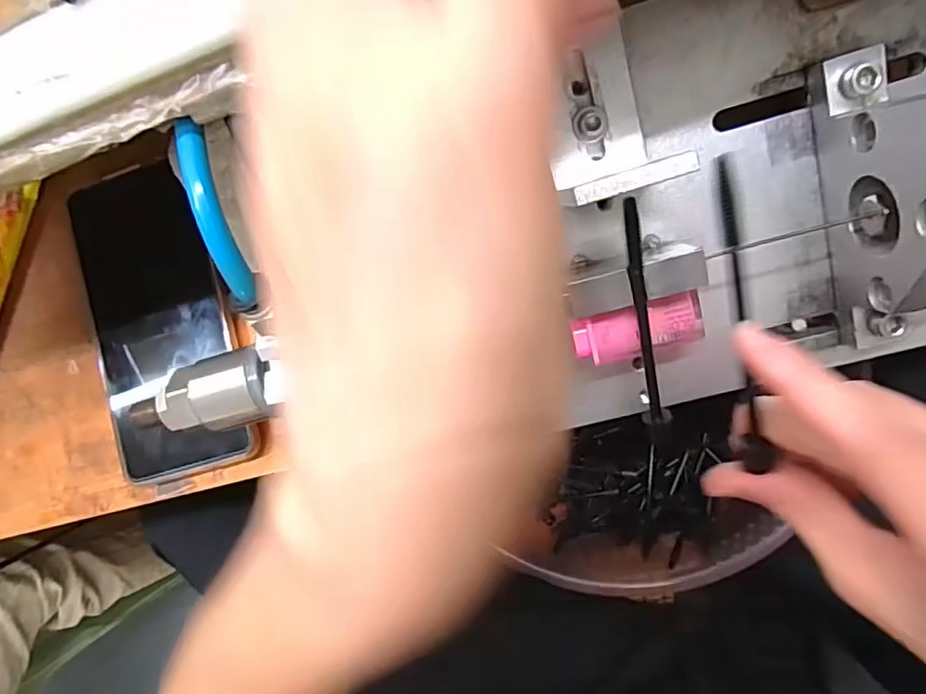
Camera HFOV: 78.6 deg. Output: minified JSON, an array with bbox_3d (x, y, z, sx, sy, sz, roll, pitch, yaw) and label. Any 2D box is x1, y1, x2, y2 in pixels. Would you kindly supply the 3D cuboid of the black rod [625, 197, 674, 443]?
[{"bbox_3d":[0.069,-0.005,0.211,0.010,0.004,0.100,-12,115,9],"label":"black rod"}]

